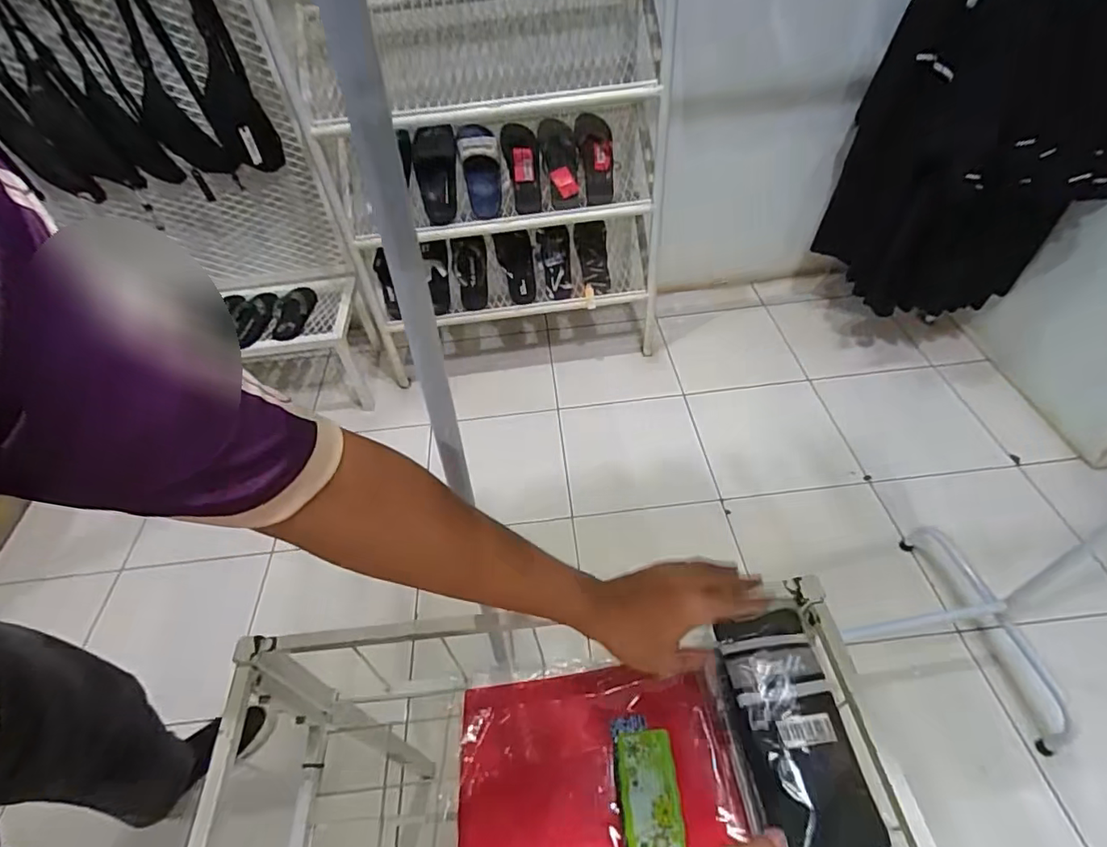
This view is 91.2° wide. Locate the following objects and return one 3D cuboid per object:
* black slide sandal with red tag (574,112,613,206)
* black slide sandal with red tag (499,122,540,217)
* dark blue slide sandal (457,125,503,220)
[{"bbox_3d":[0.122,-0.735,1.513,0.100,0.099,0.258,-8,89,-1],"label":"black slide sandal with red tag"},{"bbox_3d":[-0.083,-0.694,1.495,0.089,0.226,0.095,-12,13,-5],"label":"black slide sandal with red tag"},{"bbox_3d":[-0.194,-0.681,1.482,0.099,0.220,0.083,-9,48,-2],"label":"dark blue slide sandal"}]

